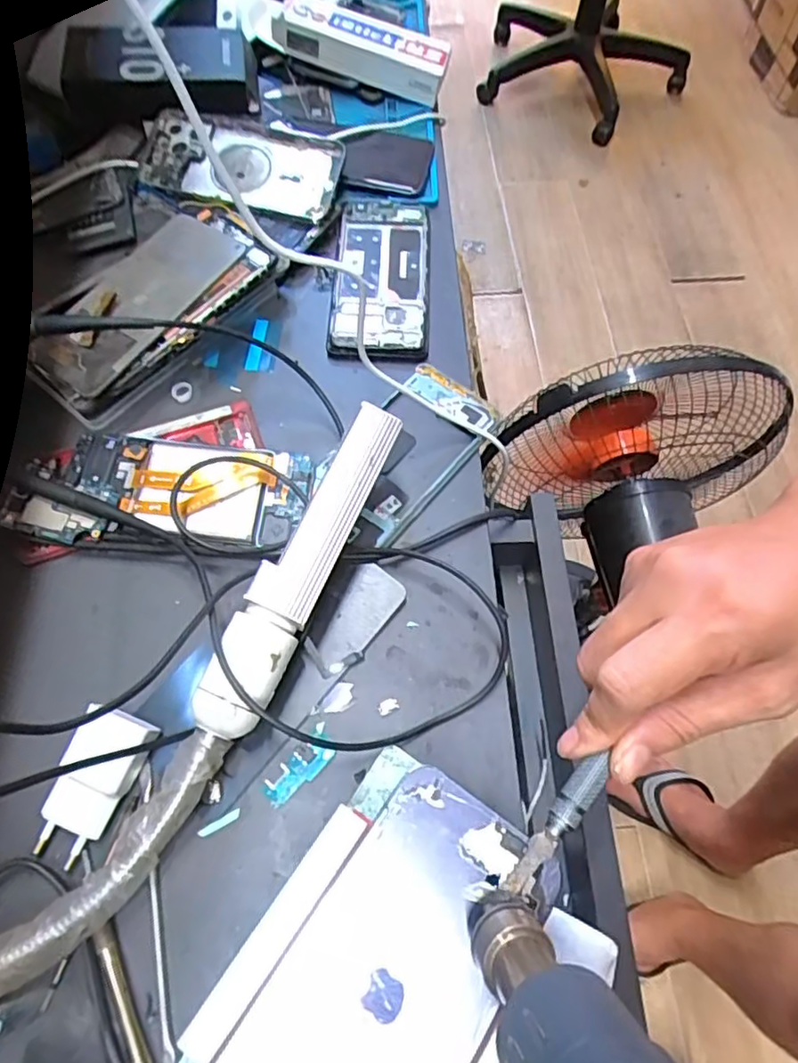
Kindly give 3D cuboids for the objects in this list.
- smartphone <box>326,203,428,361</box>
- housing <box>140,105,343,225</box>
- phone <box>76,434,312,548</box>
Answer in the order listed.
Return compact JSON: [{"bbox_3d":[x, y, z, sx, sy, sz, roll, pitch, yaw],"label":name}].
[{"bbox_3d":[-0.014,-0.200,0.491,0.072,0.012,0.162,2,64,0],"label":"smartphone"},{"bbox_3d":[-0.129,-0.308,0.522,0.158,0.011,0.087,10,72,1],"label":"housing"},{"bbox_3d":[-0.132,-0.030,0.393,0.148,0.019,0.071,4,63,0],"label":"phone"}]

